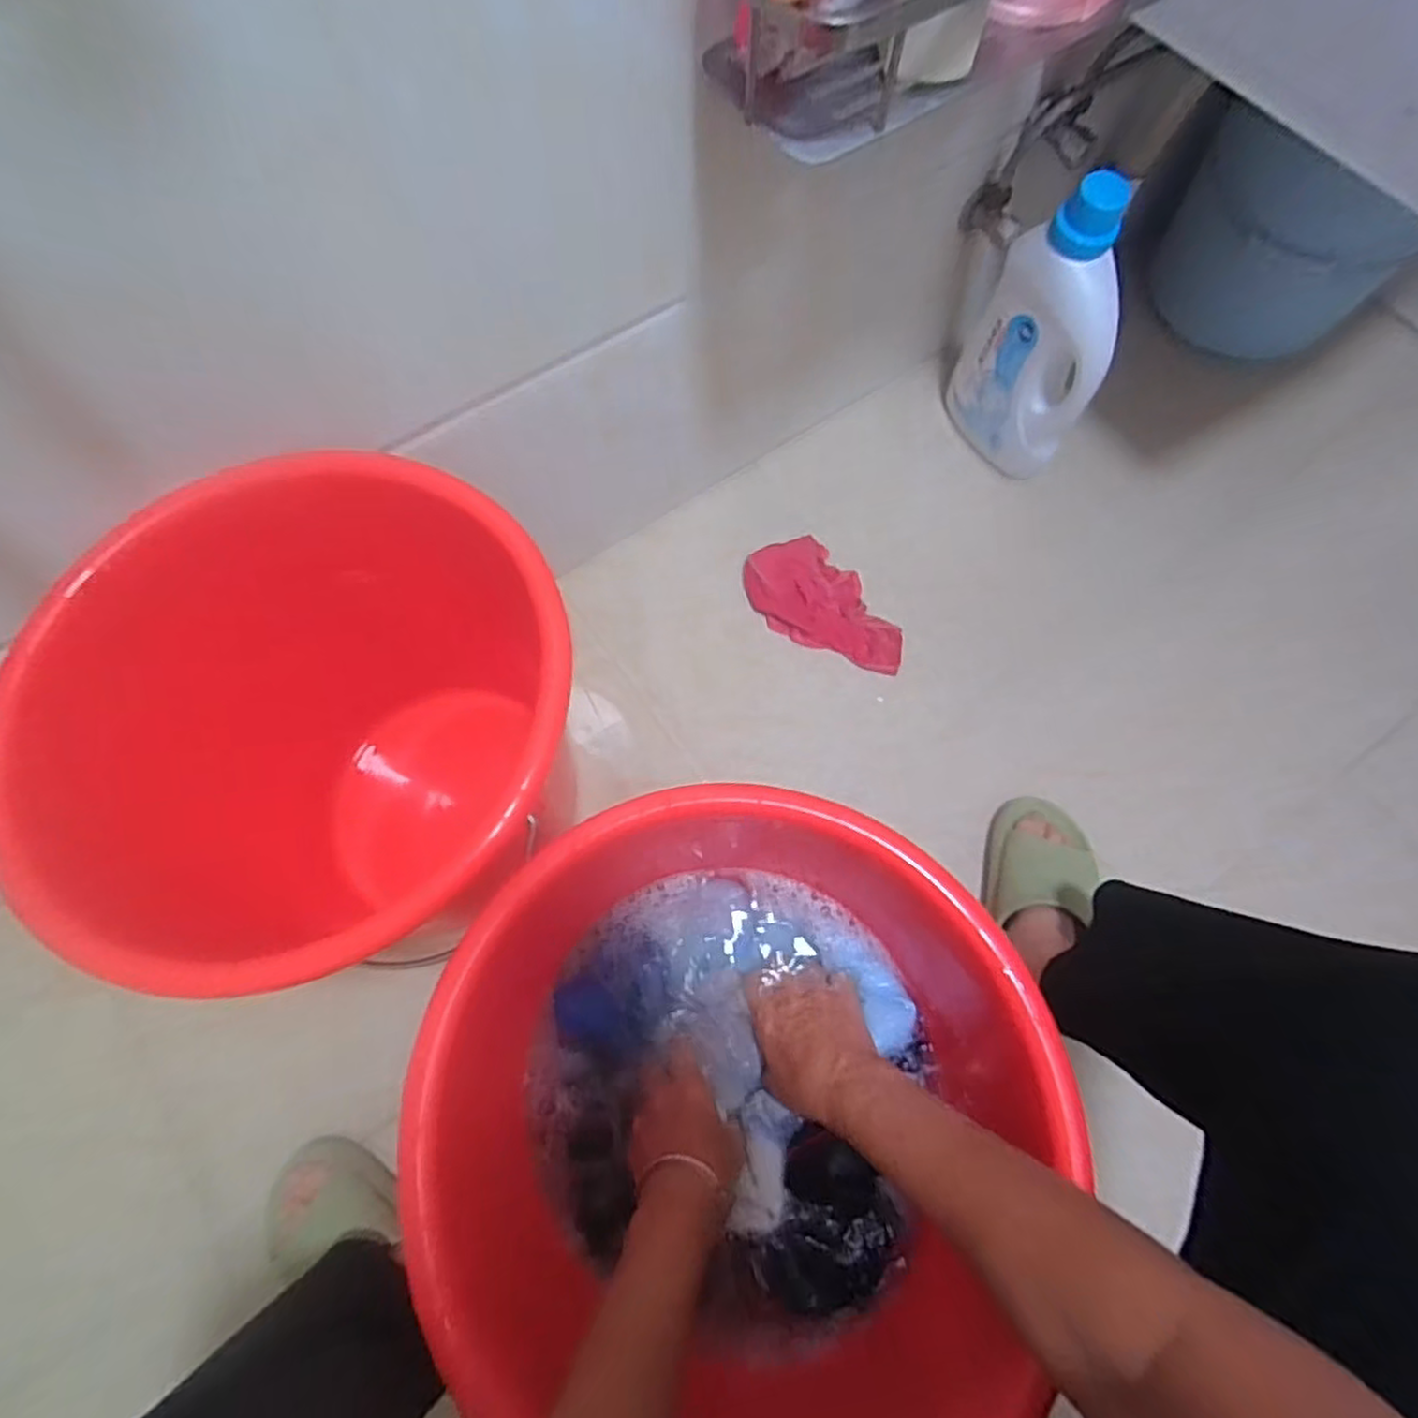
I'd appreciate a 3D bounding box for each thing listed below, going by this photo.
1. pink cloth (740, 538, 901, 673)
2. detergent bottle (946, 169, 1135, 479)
[{"bbox_3d":[0.137,-0.119,0.837,0.203,0.017,0.109,41,76,11],"label":"pink cloth"},{"bbox_3d":[0.364,-0.399,0.794,0.073,0.299,0.165,-14,73,-6],"label":"detergent bottle"}]

